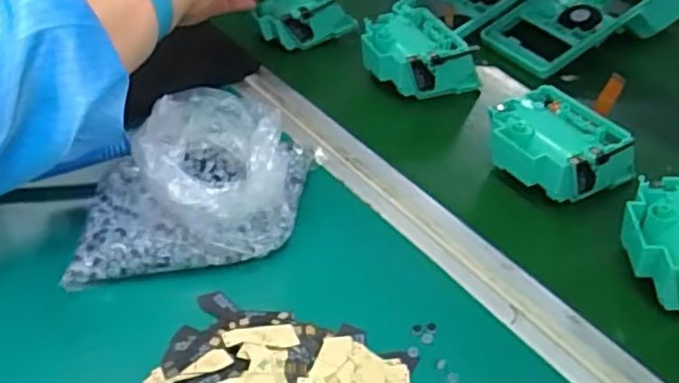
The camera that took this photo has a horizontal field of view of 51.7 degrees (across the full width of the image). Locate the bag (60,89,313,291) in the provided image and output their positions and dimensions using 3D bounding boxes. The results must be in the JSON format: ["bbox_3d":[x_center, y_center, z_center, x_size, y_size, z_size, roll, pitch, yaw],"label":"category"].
[{"bbox_3d":[-0.084,-0.011,0.421,0.120,0.050,0.148,3,38,5],"label":"bag"}]

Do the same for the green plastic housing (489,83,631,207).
[{"bbox_3d":[0.139,-0.026,0.452,0.072,0.044,0.082,-27,45,-29],"label":"green plastic housing"}]

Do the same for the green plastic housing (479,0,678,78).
[{"bbox_3d":[0.218,-0.160,0.611,0.178,0.061,0.086,-21,42,-23],"label":"green plastic housing"}]

